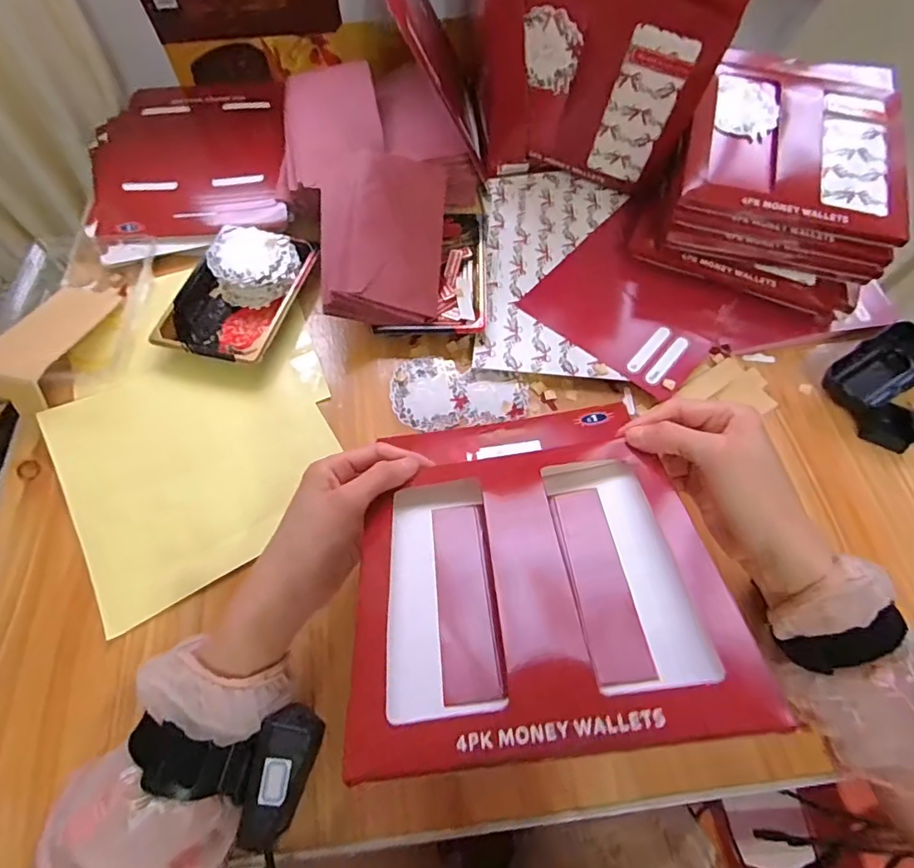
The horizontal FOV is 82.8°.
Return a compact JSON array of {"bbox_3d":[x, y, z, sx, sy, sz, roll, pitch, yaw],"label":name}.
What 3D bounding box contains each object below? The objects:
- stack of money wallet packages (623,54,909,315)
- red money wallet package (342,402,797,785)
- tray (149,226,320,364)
[{"bbox_3d":[0.326,-0.269,0.522,0.196,0.098,0.259,17,63,10],"label":"stack of money wallet packages"},{"bbox_3d":[0.041,0.065,0.312,0.190,0.022,0.229,-8,40,3],"label":"red money wallet package"},{"bbox_3d":[-0.219,-0.143,0.517,0.114,0.031,0.152,13,62,7],"label":"tray"}]

